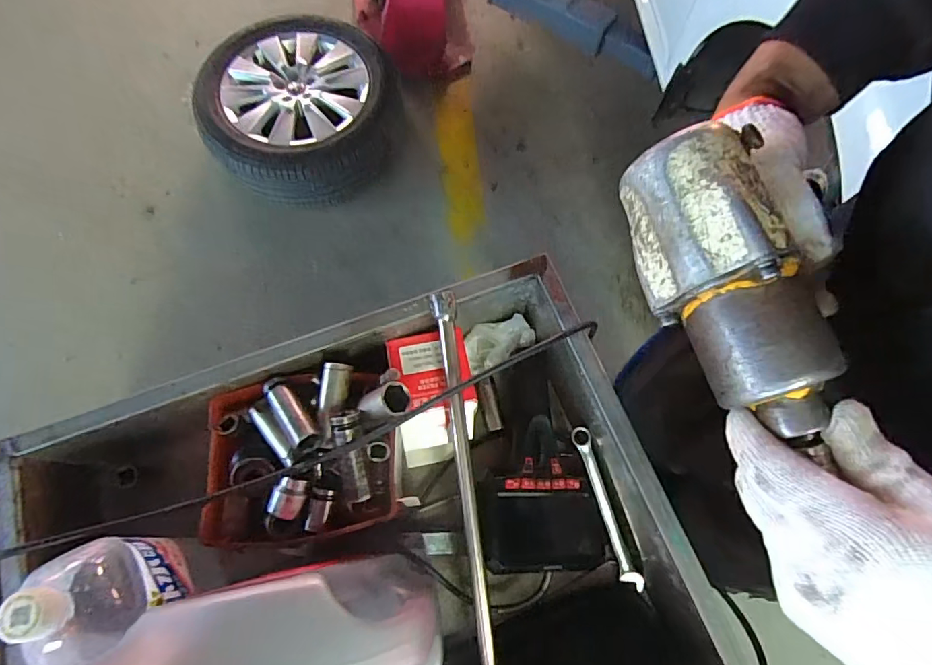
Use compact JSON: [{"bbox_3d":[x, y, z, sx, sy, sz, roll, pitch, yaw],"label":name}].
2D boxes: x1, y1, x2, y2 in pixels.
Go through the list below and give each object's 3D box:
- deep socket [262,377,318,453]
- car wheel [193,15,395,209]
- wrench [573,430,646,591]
[{"bbox_3d":[-0.164,0.073,0.480,0.026,0.021,0.088,-37,58,-13],"label":"deep socket"},{"bbox_3d":[-0.504,-0.695,1.608,0.551,0.184,0.555,0,70,-1],"label":"car wheel"},{"bbox_3d":[0.146,0.184,0.538,0.020,0.013,0.178,-20,91,-8],"label":"wrench"}]

